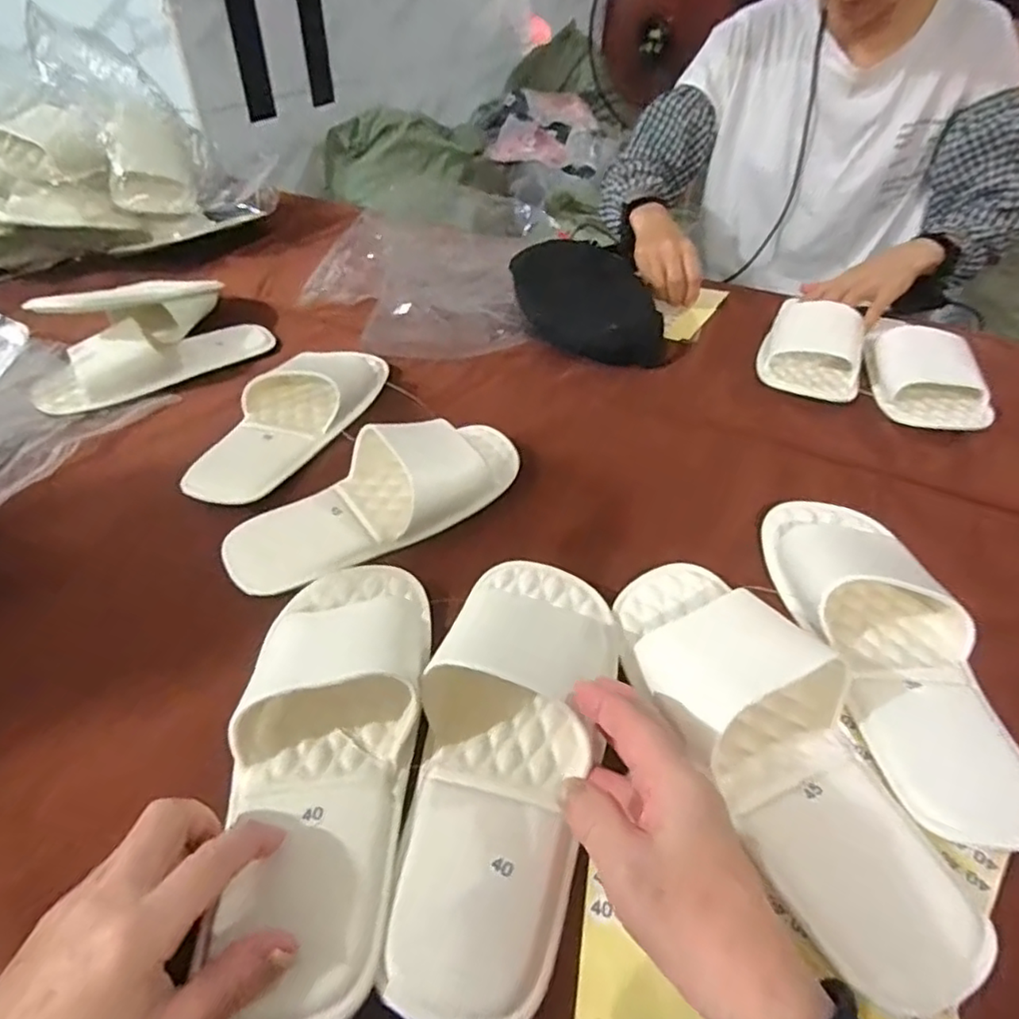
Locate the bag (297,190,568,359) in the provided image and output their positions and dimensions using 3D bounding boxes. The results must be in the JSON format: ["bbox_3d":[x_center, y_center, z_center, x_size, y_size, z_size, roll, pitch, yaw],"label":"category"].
[{"bbox_3d":[-0.088,-0.327,0.834,0.266,0.030,0.383,14,51,0],"label":"bag"}]

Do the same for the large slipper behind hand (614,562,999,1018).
[{"bbox_3d":[0.150,0.121,0.356,0.106,0.059,0.262,-18,46,-20],"label":"large slipper behind hand"}]

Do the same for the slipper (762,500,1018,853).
[{"bbox_3d":[0.248,0.079,0.415,0.111,0.051,0.254,4,43,3],"label":"slipper"}]

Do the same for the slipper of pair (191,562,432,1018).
[{"bbox_3d":[-0.100,0.122,0.349,0.100,0.052,0.262,-1,45,-4],"label":"slipper of pair"}]

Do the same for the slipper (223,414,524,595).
[{"bbox_3d":[-0.103,-0.018,0.506,0.251,0.053,0.104,-23,48,-25],"label":"slipper"}]

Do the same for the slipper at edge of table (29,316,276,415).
[{"bbox_3d":[-0.369,-0.161,0.658,0.232,0.053,0.084,-27,50,-27],"label":"slipper at edge of table"}]

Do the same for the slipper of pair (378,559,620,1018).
[{"bbox_3d":[-0.001,0.127,0.354,0.104,0.064,0.256,8,44,6],"label":"slipper of pair"}]

